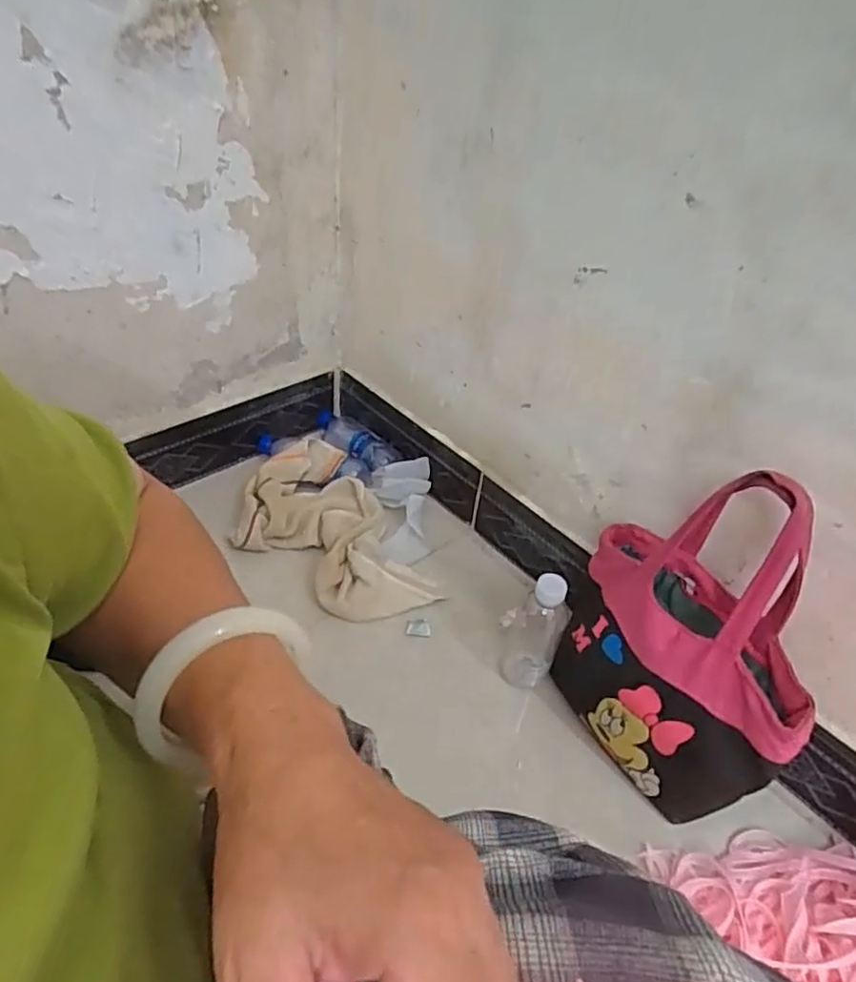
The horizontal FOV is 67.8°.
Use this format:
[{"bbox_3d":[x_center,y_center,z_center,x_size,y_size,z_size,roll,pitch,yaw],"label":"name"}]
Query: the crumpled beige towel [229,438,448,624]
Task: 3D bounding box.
[{"bbox_3d":[-0.151,0.057,0.908,0.225,0.067,0.317,-19,47,-25],"label":"crumpled beige towel"}]

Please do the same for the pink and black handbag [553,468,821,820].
[{"bbox_3d":[0.253,0.132,0.638,0.134,0.341,0.271,-9,43,-16],"label":"pink and black handbag"}]

